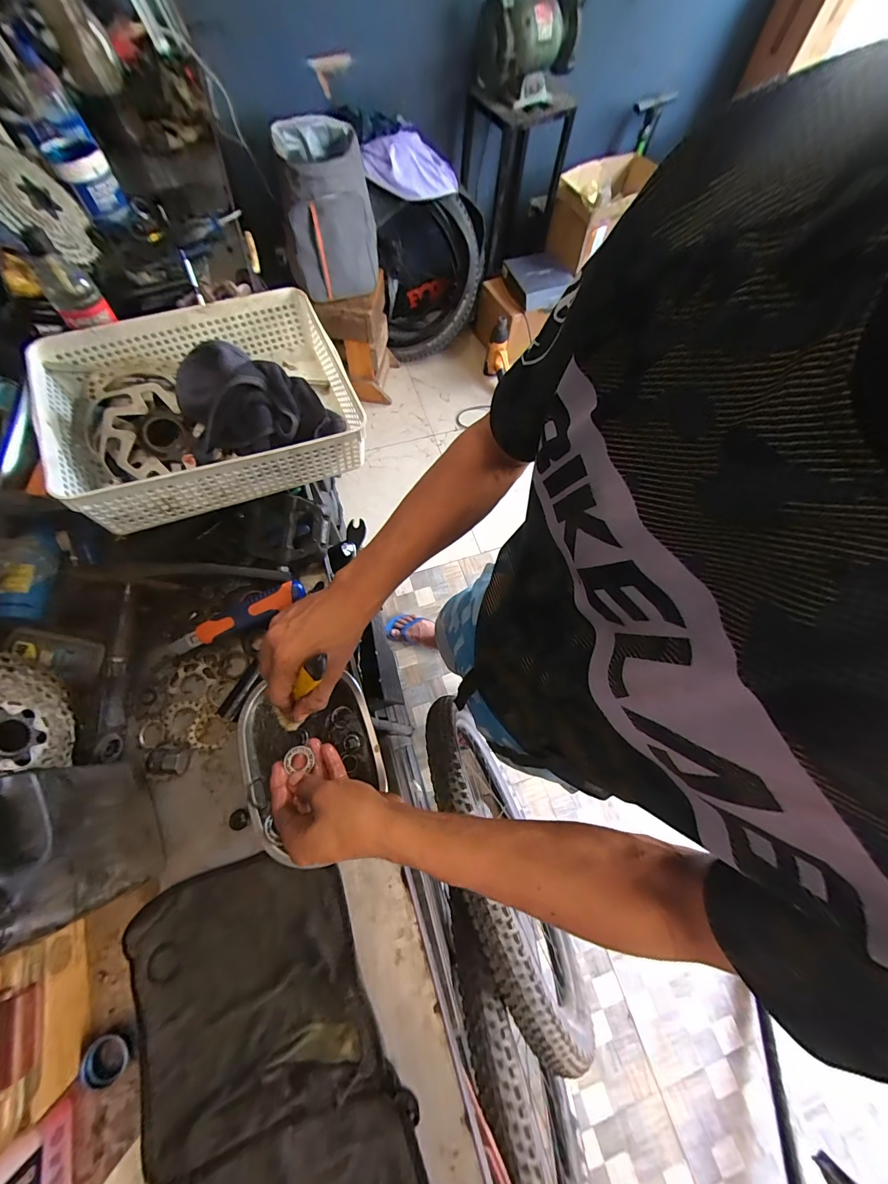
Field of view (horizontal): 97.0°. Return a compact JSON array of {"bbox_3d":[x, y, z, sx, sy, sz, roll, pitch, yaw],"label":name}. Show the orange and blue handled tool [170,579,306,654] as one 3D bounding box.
[{"bbox_3d":[-0.273,0.032,0.527,0.174,0.035,0.036,-24,73,-10],"label":"orange and blue handled tool"}]

